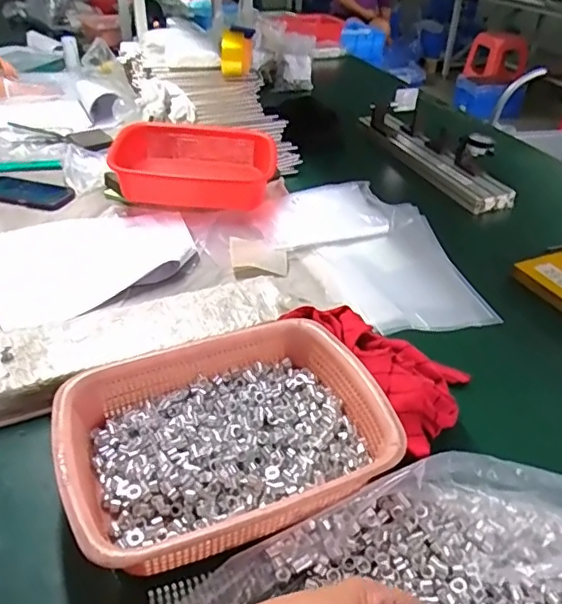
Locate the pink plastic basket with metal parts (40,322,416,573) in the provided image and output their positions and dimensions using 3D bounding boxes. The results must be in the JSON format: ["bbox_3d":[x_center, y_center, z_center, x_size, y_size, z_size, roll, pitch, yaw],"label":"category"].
[{"bbox_3d":[-0.053,0.130,0.534,0.292,0.064,0.214,-14,40,-22],"label":"pink plastic basket with metal parts"}]

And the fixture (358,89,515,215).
[{"bbox_3d":[0.333,-0.346,1.219,0.104,0.108,0.469,-11,39,-18],"label":"fixture"}]

